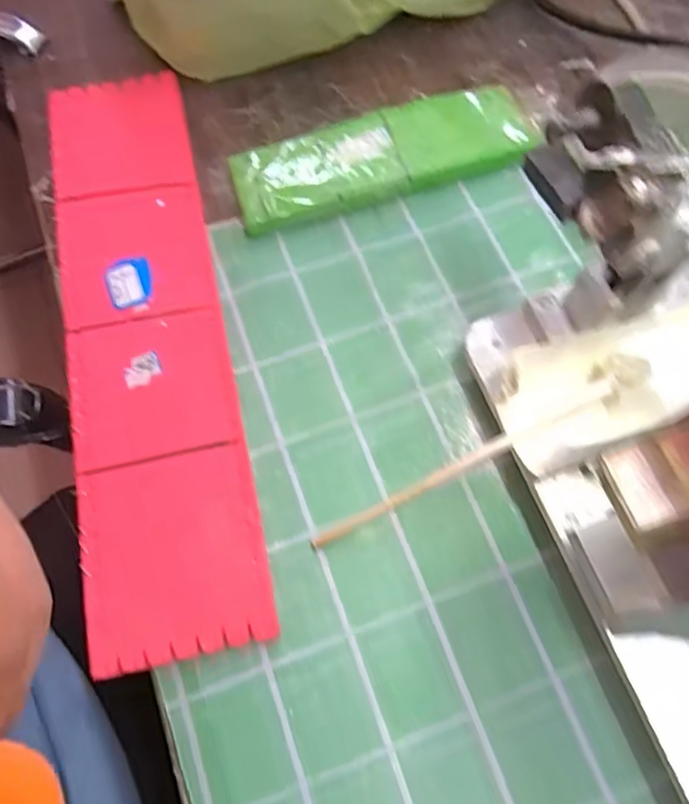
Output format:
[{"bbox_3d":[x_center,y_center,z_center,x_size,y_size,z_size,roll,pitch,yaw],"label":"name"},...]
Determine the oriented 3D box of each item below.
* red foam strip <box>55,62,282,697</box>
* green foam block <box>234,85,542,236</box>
[{"bbox_3d":[-0.105,-0.044,0.313,0.078,0.013,0.328,-12,69,-6],"label":"red foam strip"},{"bbox_3d":[0.022,-0.144,0.349,0.175,0.016,0.056,-18,69,-5],"label":"green foam block"}]

